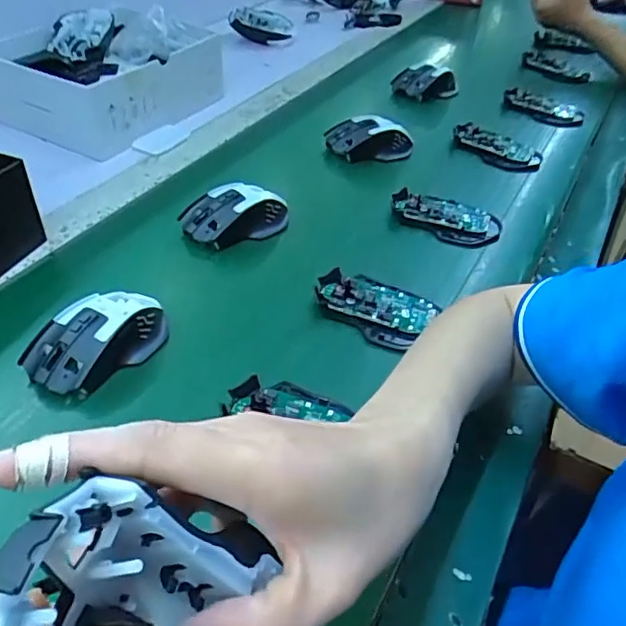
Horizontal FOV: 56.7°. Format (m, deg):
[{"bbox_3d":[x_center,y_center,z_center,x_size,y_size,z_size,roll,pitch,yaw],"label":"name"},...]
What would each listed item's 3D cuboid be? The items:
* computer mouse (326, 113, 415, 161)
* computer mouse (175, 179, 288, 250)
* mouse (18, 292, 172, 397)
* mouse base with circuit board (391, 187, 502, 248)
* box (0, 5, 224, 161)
[{"bbox_3d":[0.070,-0.217,0.714,0.107,0.034,0.059,-4,45,-11],"label":"computer mouse"},{"bbox_3d":[-0.075,-0.099,0.579,0.110,0.039,0.056,-16,46,-21],"label":"computer mouse"},{"bbox_3d":[-0.163,0.017,0.448,0.062,0.039,0.114,33,49,28],"label":"mouse"},{"bbox_3d":[0.141,-0.101,0.617,0.114,0.026,0.061,17,45,10],"label":"mouse base with circuit board"},{"bbox_3d":[-0.269,-0.318,0.768,0.219,0.089,0.247,25,47,17],"label":"box"}]

